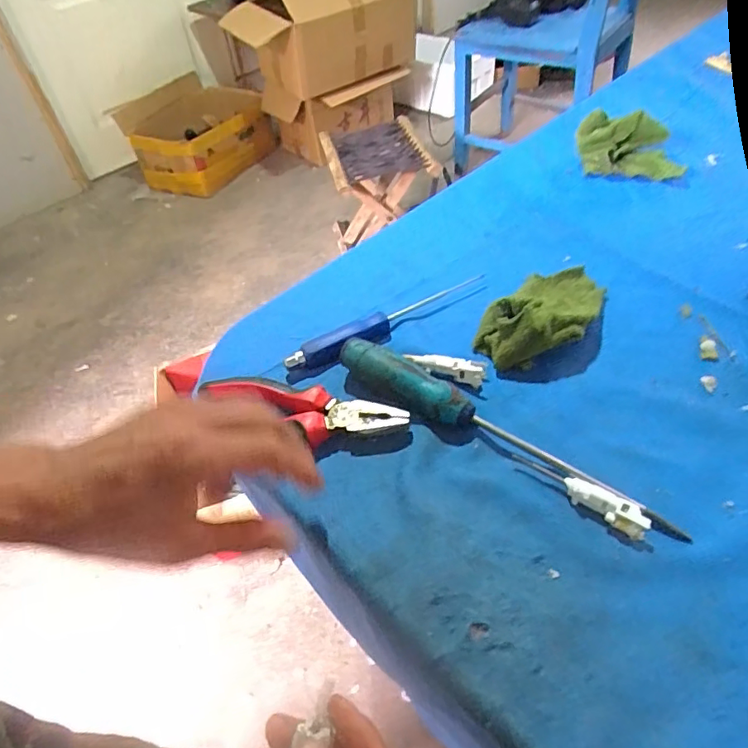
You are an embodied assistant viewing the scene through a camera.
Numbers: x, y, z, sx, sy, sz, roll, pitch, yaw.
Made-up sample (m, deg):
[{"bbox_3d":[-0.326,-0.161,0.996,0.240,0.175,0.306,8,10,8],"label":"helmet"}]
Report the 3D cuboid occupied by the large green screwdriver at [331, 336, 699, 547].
[{"bbox_3d":[0.079,0.035,0.362,0.246,0.031,0.026,25,55,27],"label":"large green screwdriver"}]

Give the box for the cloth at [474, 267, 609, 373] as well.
[{"bbox_3d":[0.141,-0.056,0.435,0.070,0.039,0.134,29,56,29],"label":"cloth"}]

